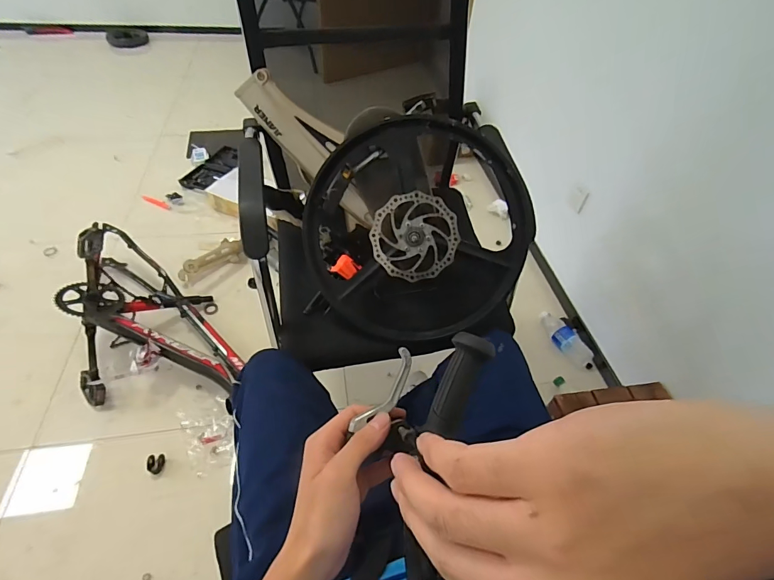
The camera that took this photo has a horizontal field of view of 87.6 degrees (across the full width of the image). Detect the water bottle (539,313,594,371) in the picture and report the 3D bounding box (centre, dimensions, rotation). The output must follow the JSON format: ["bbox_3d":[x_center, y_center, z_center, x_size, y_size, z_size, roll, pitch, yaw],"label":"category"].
[{"bbox_3d":[0.567,0.148,1.289,0.070,0.060,0.220,-15,51,-18],"label":"water bottle"}]

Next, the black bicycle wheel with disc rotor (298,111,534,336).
[{"bbox_3d":[0.050,-0.103,0.731,0.415,0.395,0.100,-6,5,7],"label":"black bicycle wheel with disc rotor"}]

